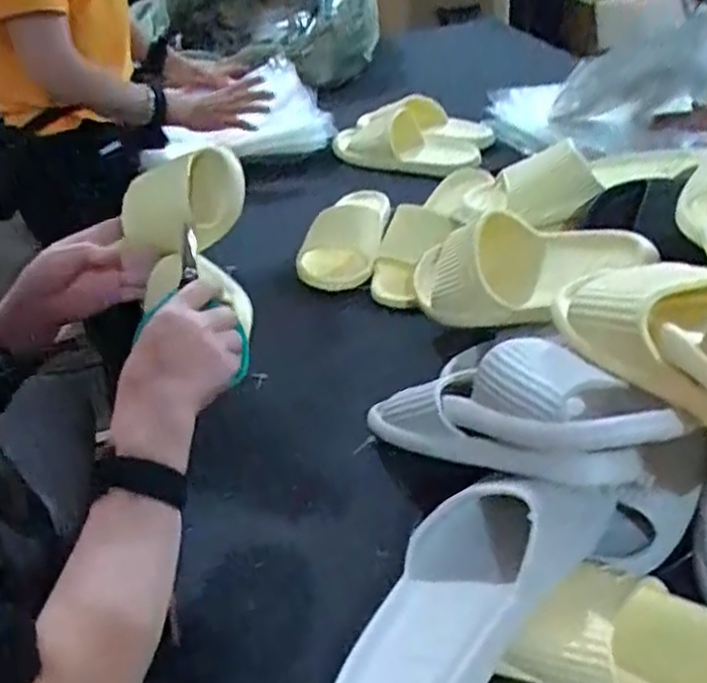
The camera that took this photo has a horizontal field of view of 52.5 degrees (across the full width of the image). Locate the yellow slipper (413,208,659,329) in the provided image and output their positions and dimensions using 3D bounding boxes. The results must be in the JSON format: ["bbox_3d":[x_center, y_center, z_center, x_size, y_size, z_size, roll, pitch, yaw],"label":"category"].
[{"bbox_3d":[0.165,-0.078,0.722,0.269,0.083,0.099,-4,30,38],"label":"yellow slipper"}]

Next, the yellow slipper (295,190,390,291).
[{"bbox_3d":[-0.011,-0.154,0.996,0.111,0.058,0.241,2,37,10],"label":"yellow slipper"}]

